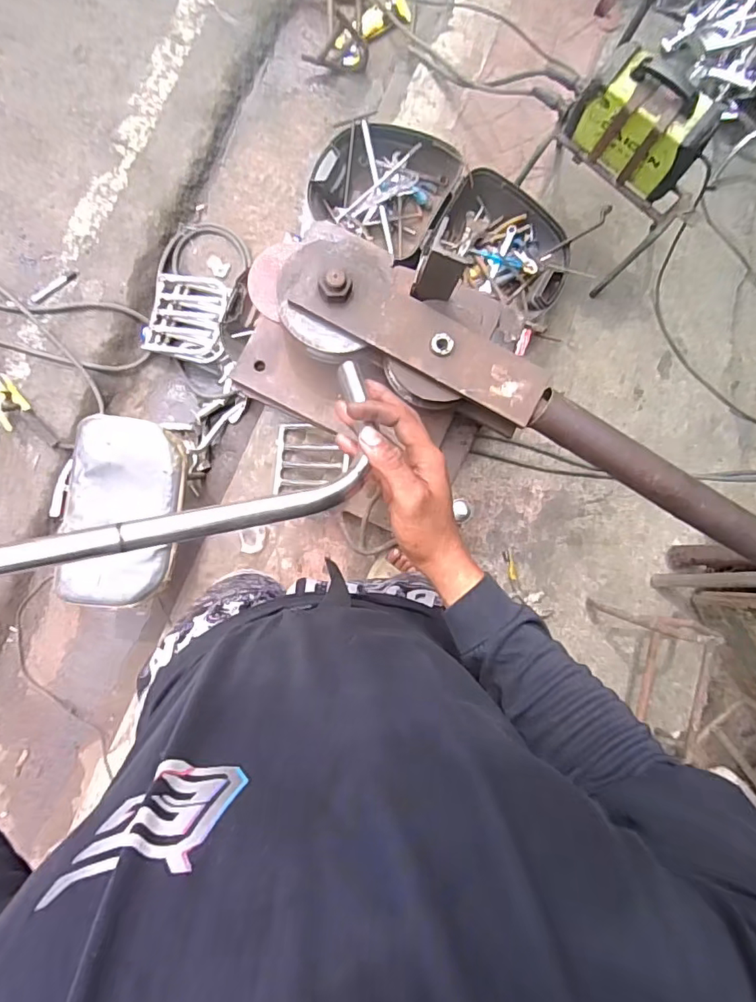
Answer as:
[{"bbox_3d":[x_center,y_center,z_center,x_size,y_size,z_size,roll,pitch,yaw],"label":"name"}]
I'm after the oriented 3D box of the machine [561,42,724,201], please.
[{"bbox_3d":[0.619,-0.887,1.234,0.316,0.215,0.124,43,84,-1],"label":"machine"}]

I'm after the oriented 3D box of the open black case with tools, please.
[{"bbox_3d":[0.172,-0.778,1.493,0.762,0.126,0.409,16,85,-4],"label":"open black case with tools"}]

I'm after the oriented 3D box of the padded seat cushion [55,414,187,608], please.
[{"bbox_3d":[-0.645,0.029,1.325,0.282,0.071,0.466,8,86,-4],"label":"padded seat cushion"}]

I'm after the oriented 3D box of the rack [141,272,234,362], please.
[{"bbox_3d":[-0.555,-0.548,1.580,0.249,0.075,0.254,14,85,-4],"label":"rack"}]

